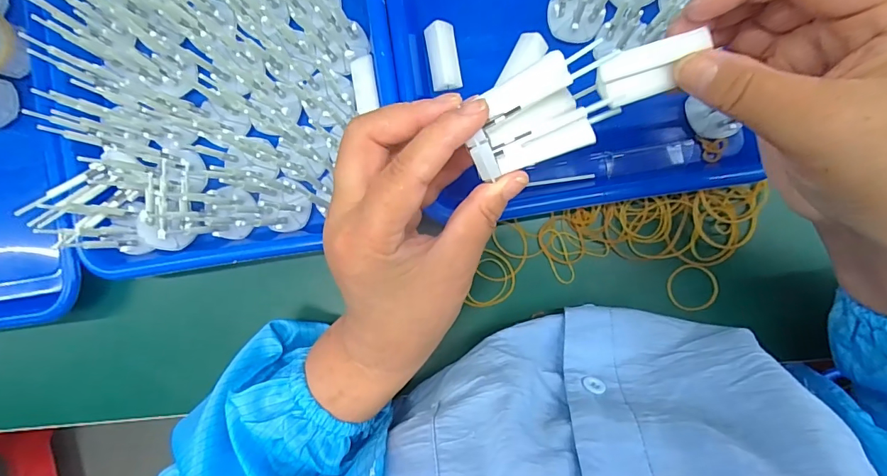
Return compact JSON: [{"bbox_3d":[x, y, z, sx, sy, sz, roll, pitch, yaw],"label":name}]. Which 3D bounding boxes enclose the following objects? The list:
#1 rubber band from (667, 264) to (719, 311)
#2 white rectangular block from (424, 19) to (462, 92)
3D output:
[{"bbox_3d":[0.177,0.035,0.314,0.035,0.006,0.032,0,88,4],"label":"rubber band"},{"bbox_3d":[0.000,-0.129,0.320,0.021,0.017,0.047,-9,88,4],"label":"white rectangular block"}]

